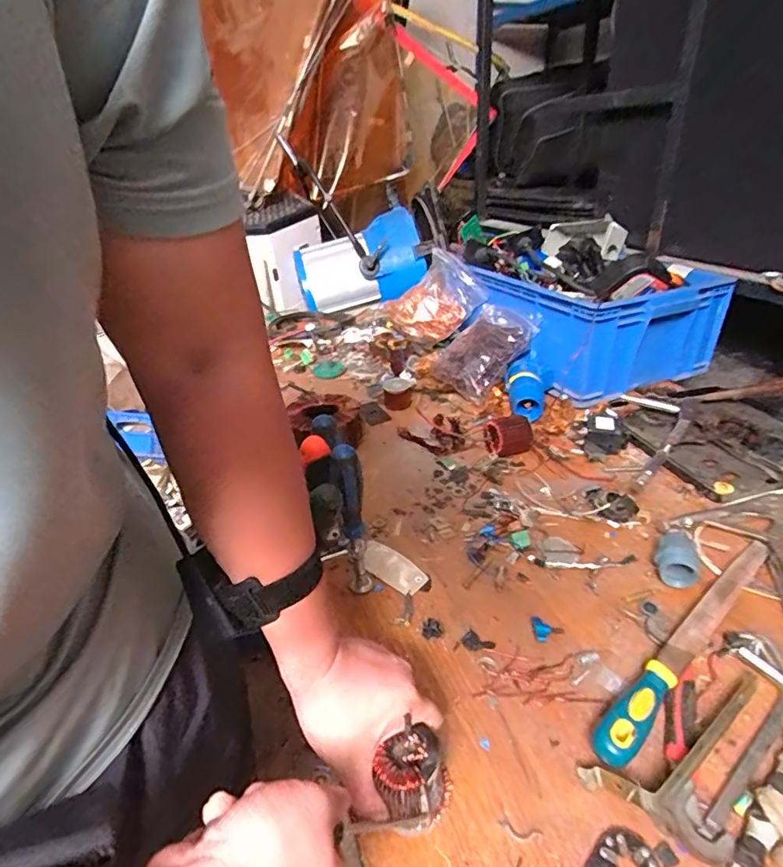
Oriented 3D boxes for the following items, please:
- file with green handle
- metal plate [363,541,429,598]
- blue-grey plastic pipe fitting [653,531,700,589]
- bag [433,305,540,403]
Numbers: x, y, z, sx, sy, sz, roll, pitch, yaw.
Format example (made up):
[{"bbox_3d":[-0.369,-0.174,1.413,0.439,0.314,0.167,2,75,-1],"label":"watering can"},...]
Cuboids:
[{"bbox_3d":[0.296,0.185,0.492,0.351,0.038,0.029,-27,37,-34],"label":"file with green handle"},{"bbox_3d":[-0.002,0.160,0.611,0.093,0.004,0.043,22,39,36],"label":"metal plate"},{"bbox_3d":[0.319,0.141,0.570,0.044,0.031,0.055,14,34,27],"label":"blue-grey plastic pipe fitting"},{"bbox_3d":[0.170,-0.165,0.985,0.190,0.047,0.141,-47,51,-10],"label":"bag"}]

